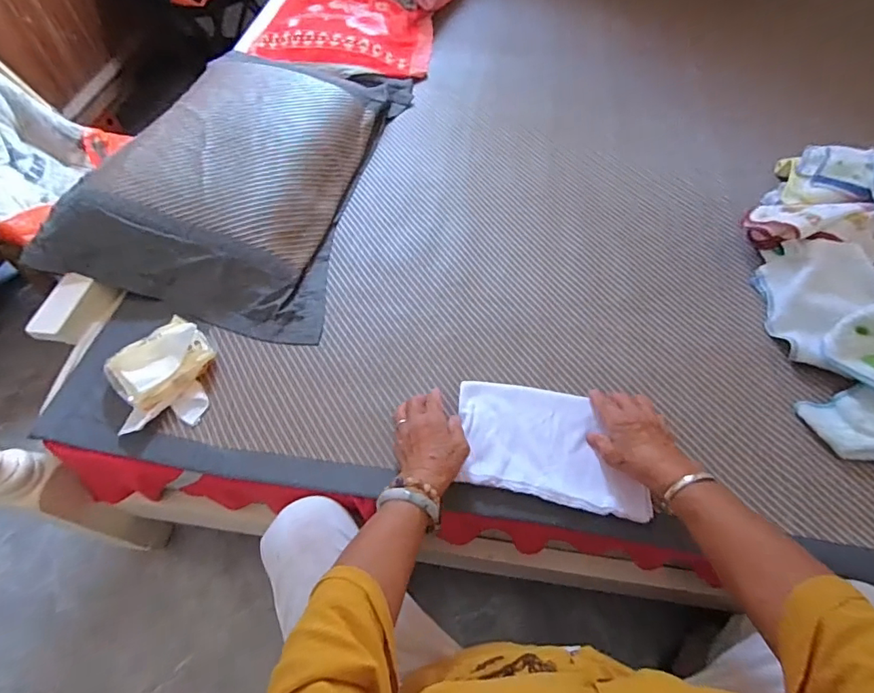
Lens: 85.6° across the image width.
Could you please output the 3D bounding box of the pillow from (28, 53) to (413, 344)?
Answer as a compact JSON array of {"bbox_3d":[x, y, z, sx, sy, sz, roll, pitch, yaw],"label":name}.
[{"bbox_3d":[-0.313,-0.364,0.875,0.431,0.133,0.699,13,59,10],"label":"pillow"}]

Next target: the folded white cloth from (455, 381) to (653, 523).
[{"bbox_3d":[0.147,0.124,0.618,0.244,0.021,0.156,11,59,9],"label":"folded white cloth"}]

